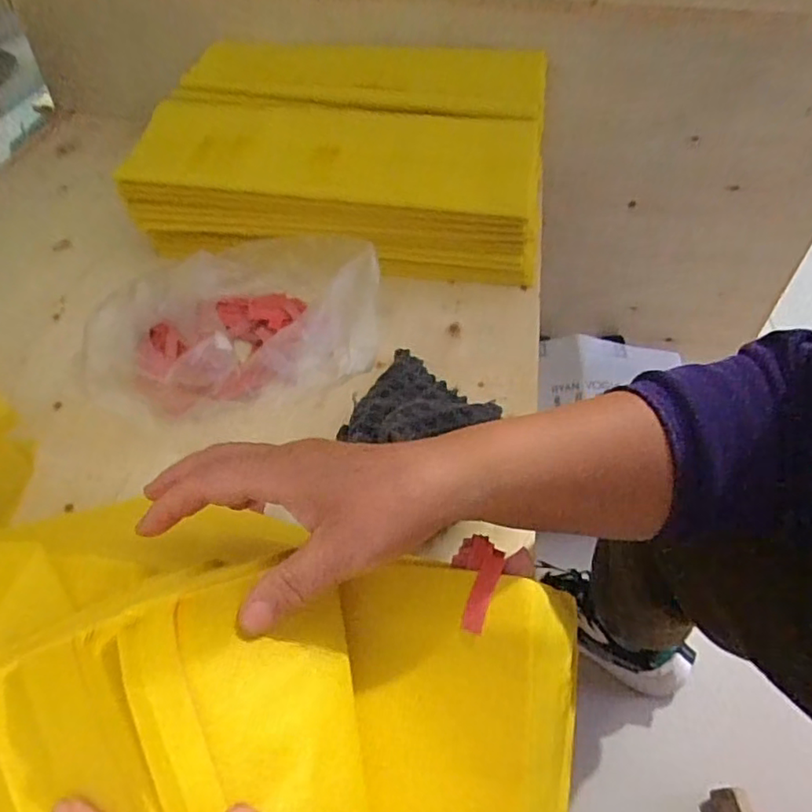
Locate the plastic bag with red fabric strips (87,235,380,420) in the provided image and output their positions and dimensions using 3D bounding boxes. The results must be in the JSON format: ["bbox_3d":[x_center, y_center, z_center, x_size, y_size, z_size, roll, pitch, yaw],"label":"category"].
[{"bbox_3d":[-0.127,-0.062,0.474,0.209,0.071,0.146,-3,49,-2],"label":"plastic bag with red fabric strips"}]

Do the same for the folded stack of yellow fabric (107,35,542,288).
[{"bbox_3d":[-0.053,-0.251,0.608,0.364,0.111,0.257,5,49,4],"label":"folded stack of yellow fabric"}]

